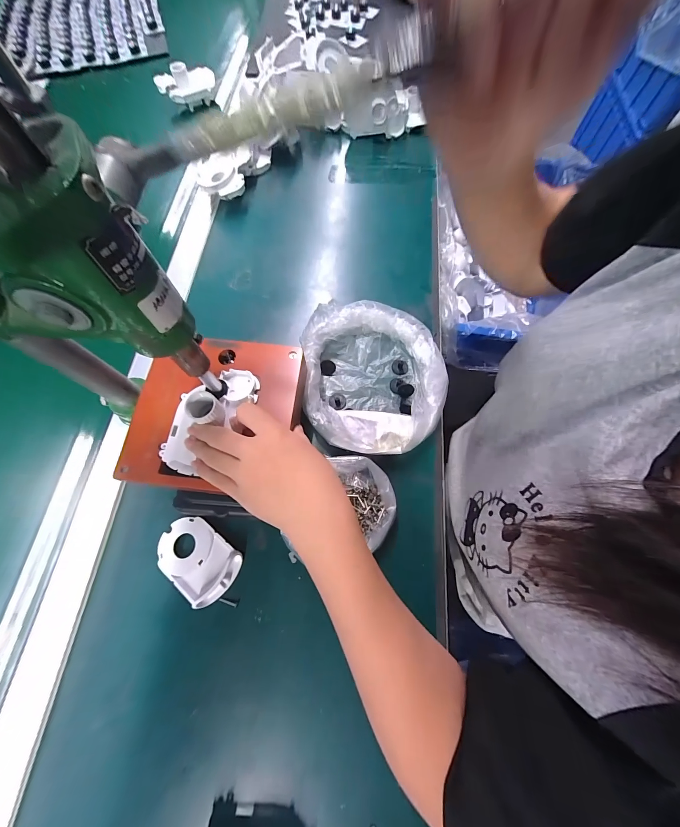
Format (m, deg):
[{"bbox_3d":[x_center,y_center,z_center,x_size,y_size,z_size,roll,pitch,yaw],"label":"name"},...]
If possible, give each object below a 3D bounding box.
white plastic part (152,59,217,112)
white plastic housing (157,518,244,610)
[{"bbox_3d":[-0.280,-0.598,0.557,0.101,0.047,0.041,-4,74,0],"label":"white plastic part"},{"bbox_3d":[-0.142,0.143,0.303,0.084,0.013,0.057,35,78,10],"label":"white plastic housing"}]

